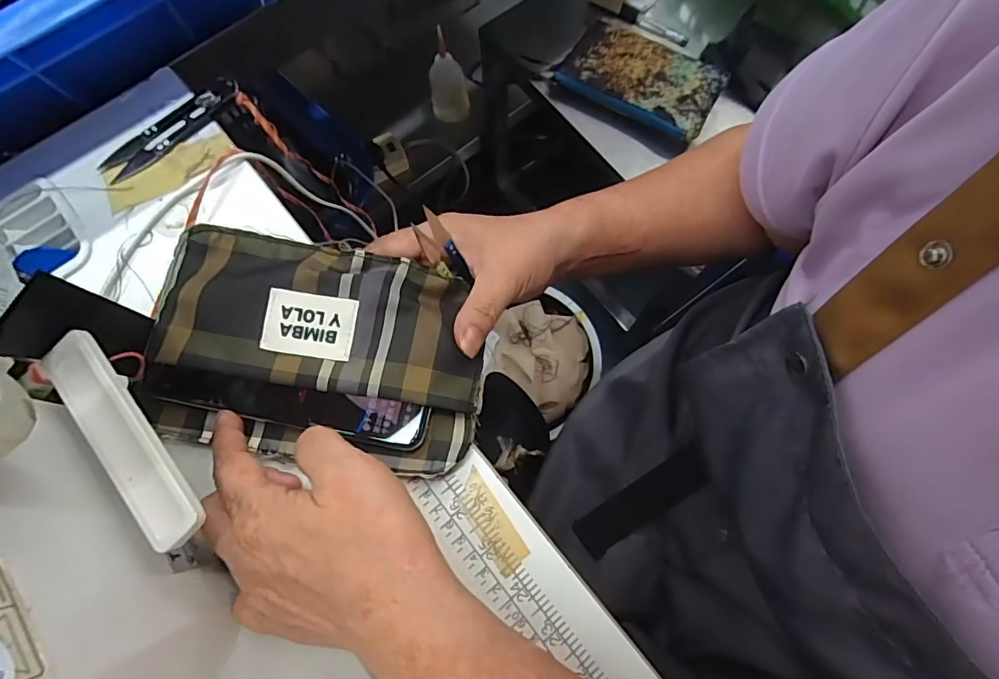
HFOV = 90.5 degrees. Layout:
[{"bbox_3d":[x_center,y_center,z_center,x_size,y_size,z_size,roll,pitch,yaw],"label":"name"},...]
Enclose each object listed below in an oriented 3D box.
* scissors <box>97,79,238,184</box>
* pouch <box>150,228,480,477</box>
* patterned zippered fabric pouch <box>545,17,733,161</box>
[{"bbox_3d":[-0.220,-0.142,0.330,0.025,0.011,0.099,42,79,12],"label":"scissors"},{"bbox_3d":[-0.104,0.003,0.278,0.187,0.028,0.119,10,72,2],"label":"pouch"},{"bbox_3d":[0.176,-0.329,0.634,0.195,0.035,0.123,30,100,8],"label":"patterned zippered fabric pouch"}]

